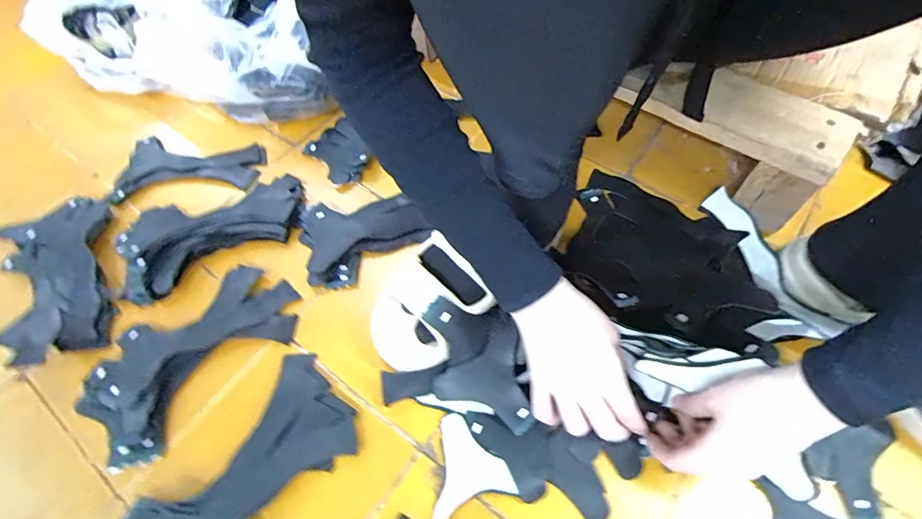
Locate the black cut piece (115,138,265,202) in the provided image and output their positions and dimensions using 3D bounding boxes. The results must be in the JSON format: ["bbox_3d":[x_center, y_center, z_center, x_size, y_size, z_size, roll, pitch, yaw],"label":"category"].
[{"bbox_3d":[-0.374,-0.127,0.623,0.188,0.016,0.097,-1,59,3],"label":"black cut piece"}]

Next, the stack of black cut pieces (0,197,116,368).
[{"bbox_3d":[-0.480,0.018,0.524,0.112,0.025,0.223,-21,60,-9],"label":"stack of black cut pieces"}]

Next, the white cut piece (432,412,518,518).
[{"bbox_3d":[-0.001,0.179,0.398,0.073,0.018,0.084,-20,60,-8],"label":"white cut piece"}]

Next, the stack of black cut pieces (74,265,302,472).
[{"bbox_3d":[-0.286,0.094,0.474,0.224,0.017,0.136,-36,63,-17],"label":"stack of black cut pieces"}]

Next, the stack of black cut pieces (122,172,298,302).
[{"bbox_3d":[-0.301,-0.040,0.539,0.211,0.026,0.127,-21,60,-8],"label":"stack of black cut pieces"}]

